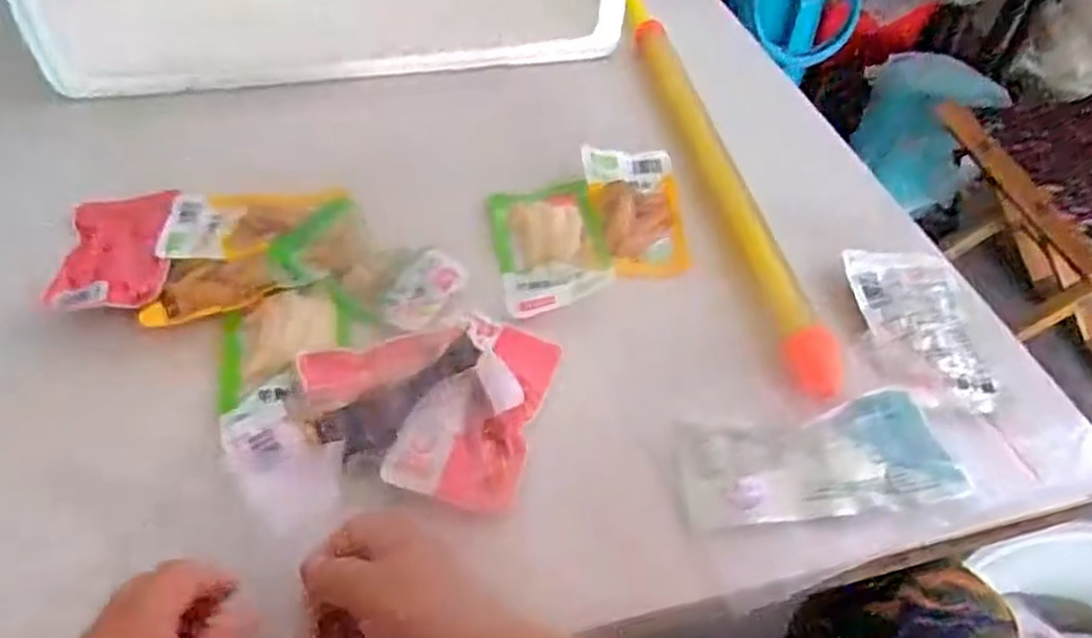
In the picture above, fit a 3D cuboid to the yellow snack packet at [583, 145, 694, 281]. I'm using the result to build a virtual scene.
[{"bbox_3d":[0.074,-0.087,0.590,0.069,0.012,0.142,-4,50,-7],"label":"yellow snack packet"}]

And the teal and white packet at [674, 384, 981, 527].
[{"bbox_3d":[0.160,0.085,0.449,0.157,0.007,0.069,-9,58,-3],"label":"teal and white packet"}]

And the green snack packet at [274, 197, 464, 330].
[{"bbox_3d":[-0.127,-0.039,0.545,0.136,0.019,0.074,23,52,15],"label":"green snack packet"}]

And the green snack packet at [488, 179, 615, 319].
[{"bbox_3d":[0.004,-0.058,0.568,0.082,0.021,0.119,-7,50,-10],"label":"green snack packet"}]

